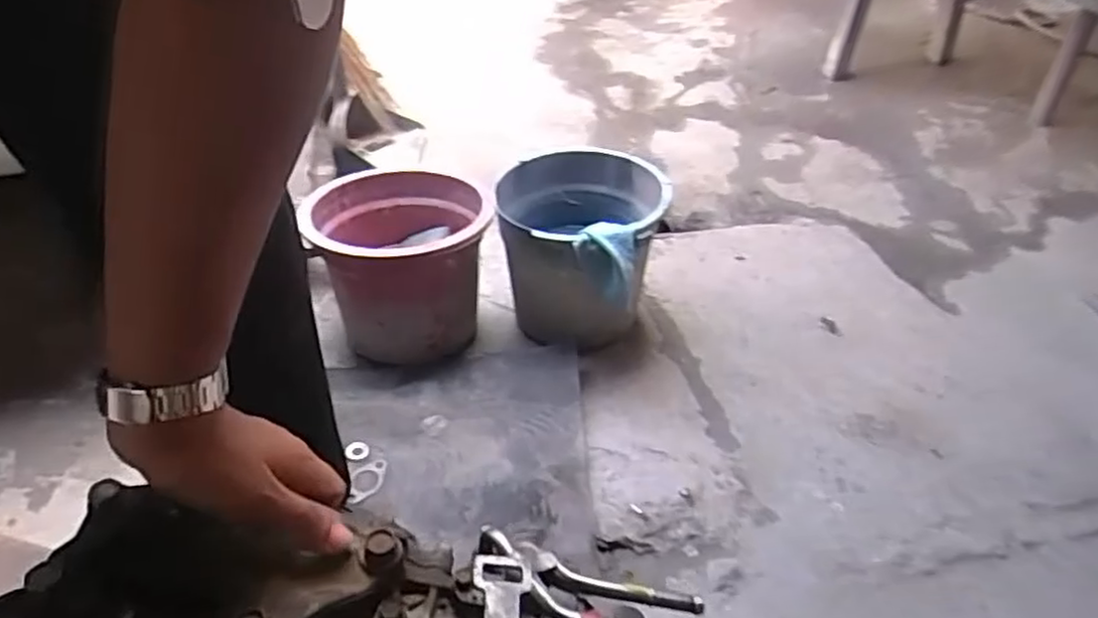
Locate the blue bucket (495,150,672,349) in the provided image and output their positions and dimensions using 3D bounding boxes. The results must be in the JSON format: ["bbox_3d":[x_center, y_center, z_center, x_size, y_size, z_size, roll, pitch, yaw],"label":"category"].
[{"bbox_3d":[0.047,-0.075,1.106,0.239,0.268,0.283,5,40,2],"label":"blue bucket"}]

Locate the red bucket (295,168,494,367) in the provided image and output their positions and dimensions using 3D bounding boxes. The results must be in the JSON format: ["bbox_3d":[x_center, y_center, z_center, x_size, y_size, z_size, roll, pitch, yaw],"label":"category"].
[{"bbox_3d":[-0.225,-0.071,1.111,0.220,0.203,0.260,3,40,-1],"label":"red bucket"}]

